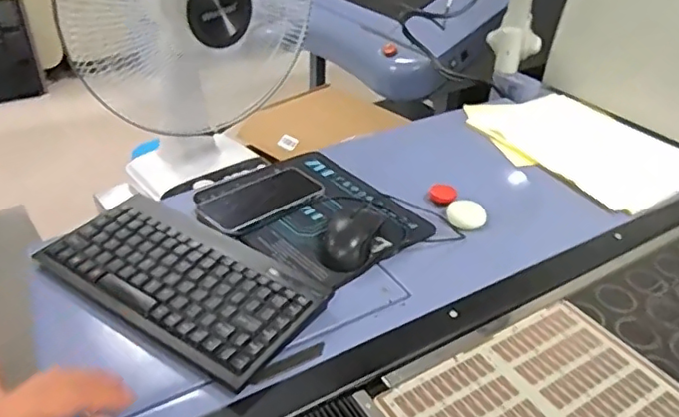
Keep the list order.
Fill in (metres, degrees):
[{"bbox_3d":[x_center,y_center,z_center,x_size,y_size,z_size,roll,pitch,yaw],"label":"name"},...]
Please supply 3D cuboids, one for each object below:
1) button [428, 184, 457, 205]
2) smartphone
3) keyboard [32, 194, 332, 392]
[{"bbox_3d":[0.150,-0.021,0.844,0.039,0.008,0.044,13,36,14],"label":"button"},{"bbox_3d":[-0.103,-0.012,0.753,0.159,0.018,0.085,-25,43,-34],"label":"smartphone"},{"bbox_3d":[-0.167,0.074,0.613,0.285,0.029,0.144,22,39,25],"label":"keyboard"}]

